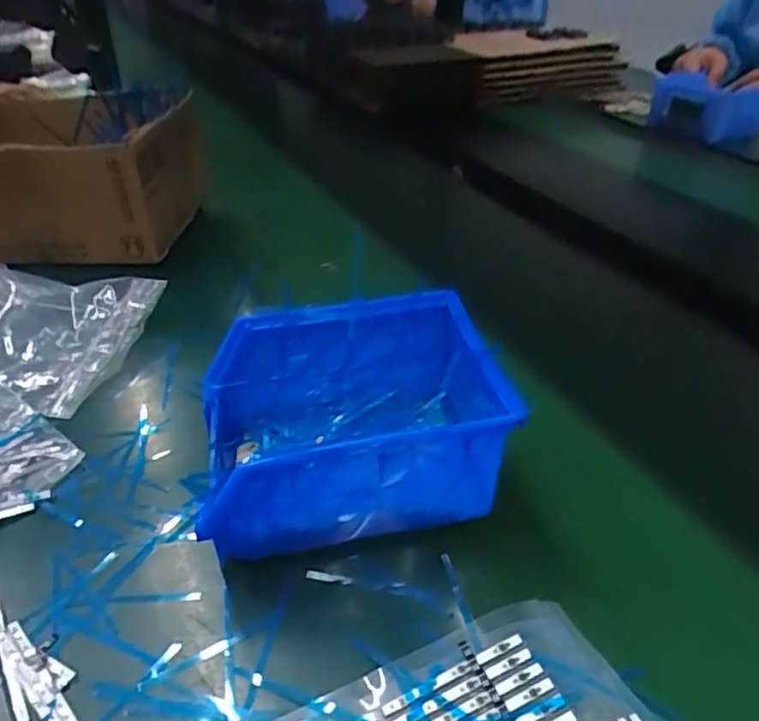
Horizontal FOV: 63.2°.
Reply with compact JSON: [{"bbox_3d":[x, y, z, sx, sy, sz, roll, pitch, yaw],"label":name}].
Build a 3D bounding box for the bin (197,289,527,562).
[{"bbox_3d":[-0.017,0.033,0.307,0.133,0.079,0.105,-7,37,-9],"label":"bin"}]

